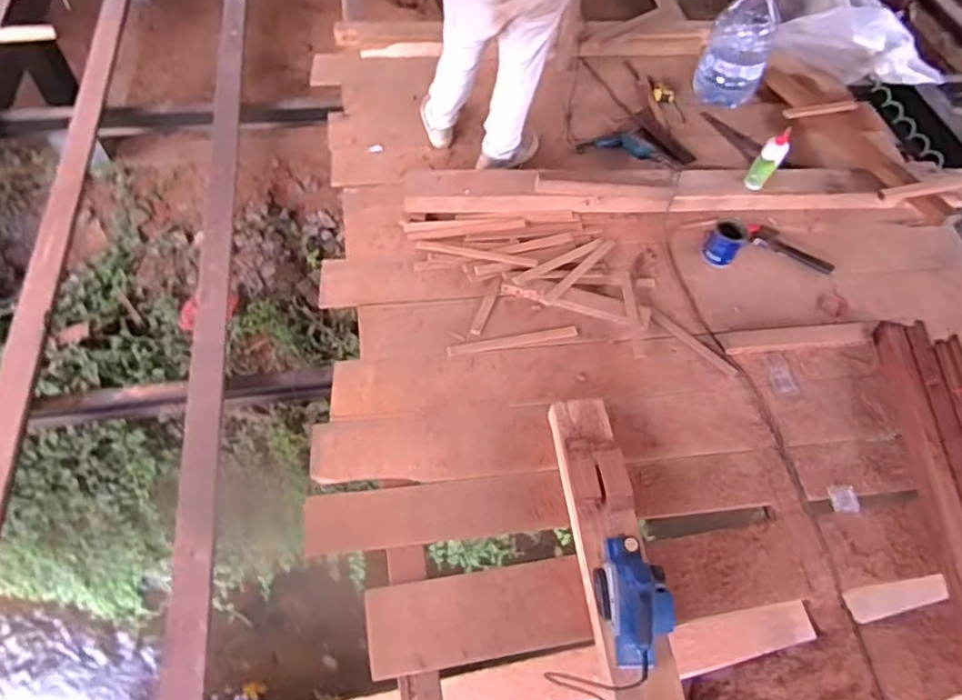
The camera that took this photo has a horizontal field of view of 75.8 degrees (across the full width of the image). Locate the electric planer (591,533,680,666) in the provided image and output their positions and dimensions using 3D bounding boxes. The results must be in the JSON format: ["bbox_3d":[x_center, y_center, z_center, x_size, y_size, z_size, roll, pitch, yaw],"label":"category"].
[{"bbox_3d":[0.333,0.526,1.331,0.146,0.133,0.274,-6,59,-8],"label":"electric planer"}]

